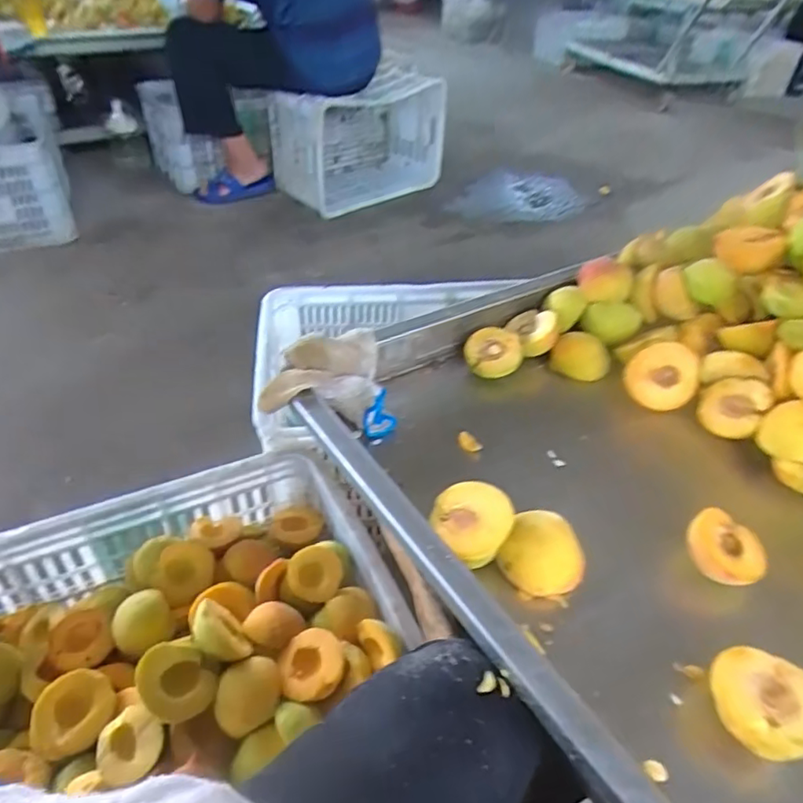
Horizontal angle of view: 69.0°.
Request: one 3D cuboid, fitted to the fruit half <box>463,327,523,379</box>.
[{"bbox_3d":[0.096,-0.054,0.627,0.061,0.053,0.024,-3,22,-6],"label":"fruit half"}]

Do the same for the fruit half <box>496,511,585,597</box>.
[{"bbox_3d":[0.107,0.115,0.437,0.057,0.034,0.050,23,45,21],"label":"fruit half"}]

